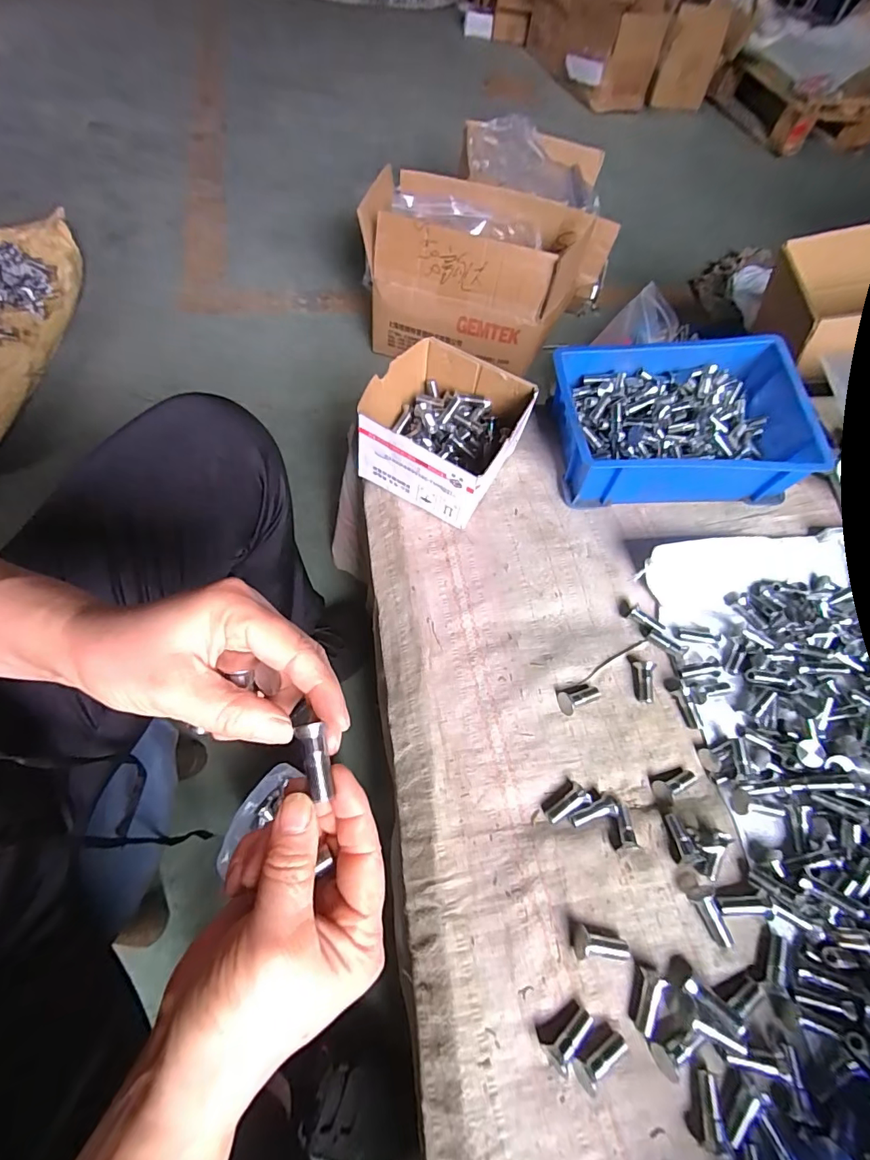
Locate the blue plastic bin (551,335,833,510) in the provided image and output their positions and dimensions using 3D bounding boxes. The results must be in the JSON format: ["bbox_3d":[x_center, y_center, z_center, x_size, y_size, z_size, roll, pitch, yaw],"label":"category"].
[{"bbox_3d":[0.260,-0.165,0.521,0.249,0.099,0.166,3,61,-6],"label":"blue plastic bin"}]

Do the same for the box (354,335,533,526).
[{"bbox_3d":[0.006,-0.152,0.499,0.141,0.090,0.148,29,61,8],"label":"box"}]

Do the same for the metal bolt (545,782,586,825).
[{"bbox_3d":[0.101,0.173,0.370,0.035,0.011,0.011,-35,70,-22],"label":"metal bolt"}]

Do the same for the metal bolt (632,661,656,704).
[{"bbox_3d":[0.185,0.090,0.422,0.014,0.018,0.035,8,61,-2],"label":"metal bolt"}]

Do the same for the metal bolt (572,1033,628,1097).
[{"bbox_3d":[0.105,0.298,0.298,0.036,0.013,0.016,-27,67,-19],"label":"metal bolt"}]

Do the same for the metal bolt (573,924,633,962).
[{"bbox_3d":[0.113,0.248,0.325,0.038,0.013,0.017,13,61,1],"label":"metal bolt"}]

